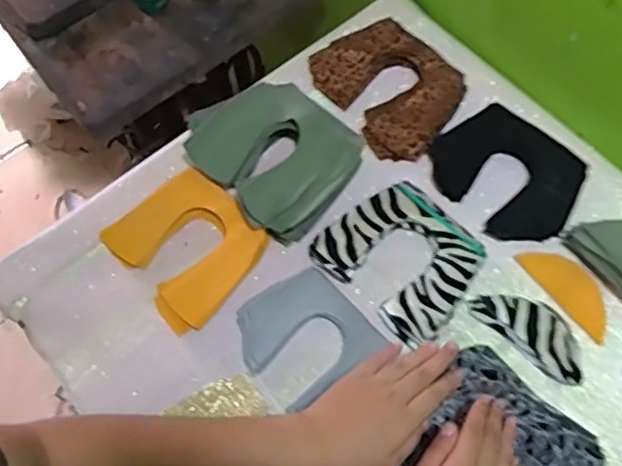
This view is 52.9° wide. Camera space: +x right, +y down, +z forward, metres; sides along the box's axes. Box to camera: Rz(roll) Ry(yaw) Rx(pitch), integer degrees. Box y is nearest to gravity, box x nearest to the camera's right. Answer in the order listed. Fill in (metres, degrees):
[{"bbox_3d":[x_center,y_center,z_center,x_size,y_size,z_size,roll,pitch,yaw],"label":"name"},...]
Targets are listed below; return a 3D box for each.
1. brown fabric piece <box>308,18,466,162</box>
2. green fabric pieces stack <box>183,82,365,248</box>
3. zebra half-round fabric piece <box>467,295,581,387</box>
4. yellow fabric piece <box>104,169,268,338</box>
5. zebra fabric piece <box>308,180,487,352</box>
[{"bbox_3d":[0.095,-0.177,0.741,0.133,0.028,0.171,-37,69,-14],"label":"brown fabric piece"},{"bbox_3d":[-0.040,-0.086,0.683,0.145,0.060,0.166,-43,70,-16],"label":"green fabric pieces stack"},{"bbox_3d":[0.222,0.095,0.623,0.119,0.006,0.057,41,73,19],"label":"zebra half-round fabric piece"},{"bbox_3d":[-0.131,0.013,0.672,0.133,0.025,0.150,-40,69,-15],"label":"yellow fabric piece"},{"bbox_3d":[0.095,0.024,0.647,0.150,0.025,0.131,41,73,19],"label":"zebra fabric piece"}]

